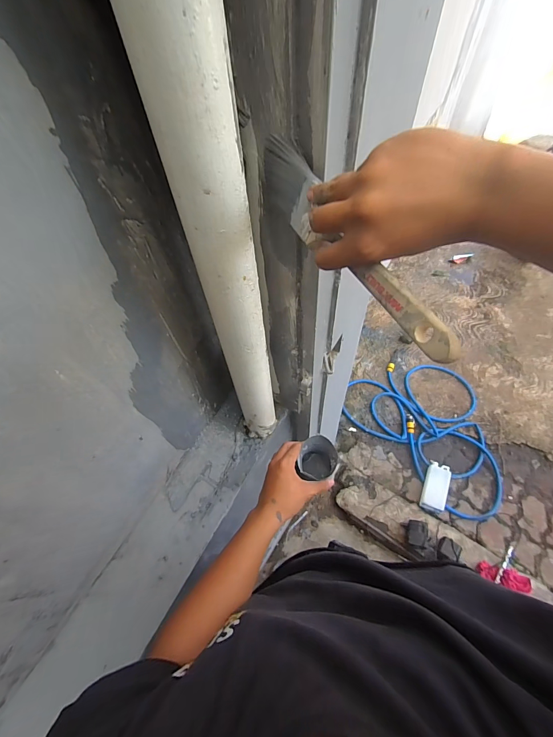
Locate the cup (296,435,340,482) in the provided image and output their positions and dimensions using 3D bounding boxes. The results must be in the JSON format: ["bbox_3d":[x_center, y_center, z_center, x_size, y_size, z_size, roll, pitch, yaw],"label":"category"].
[{"bbox_3d":[0.076,0.172,0.589,0.069,0.068,0.070,-2,57,3],"label":"cup"}]

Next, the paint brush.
[{"bbox_3d":[0.054,-0.115,0.272,0.032,0.052,0.287,-20,56,-9],"label":"paint brush"}]

